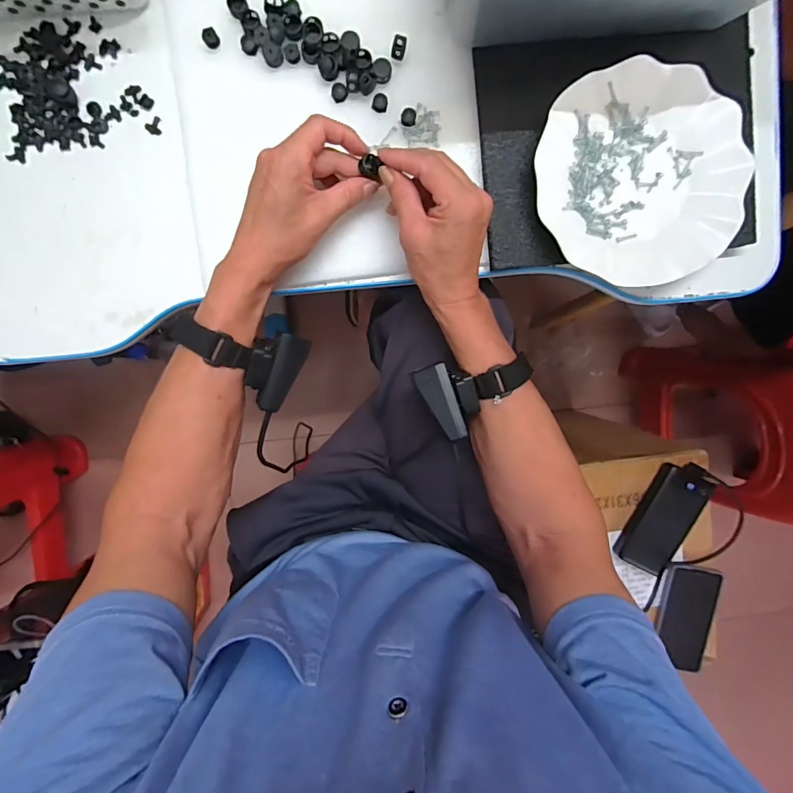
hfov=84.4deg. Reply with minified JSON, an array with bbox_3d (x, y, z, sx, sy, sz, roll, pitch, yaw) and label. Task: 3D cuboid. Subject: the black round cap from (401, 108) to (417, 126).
[{"bbox_3d":[0.011,-0.249,0.391,0.013,0.005,0.014,0,96,-2],"label":"black round cap"}]

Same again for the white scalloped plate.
[{"bbox_3d":[0.212,-0.192,0.386,0.179,0.024,0.171,0,96,-2],"label":"white scalloped plate"}]

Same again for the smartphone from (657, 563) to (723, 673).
[{"bbox_3d":[0.433,0.331,0.653,0.077,0.016,0.159,7,95,-3],"label":"smartphone"}]

